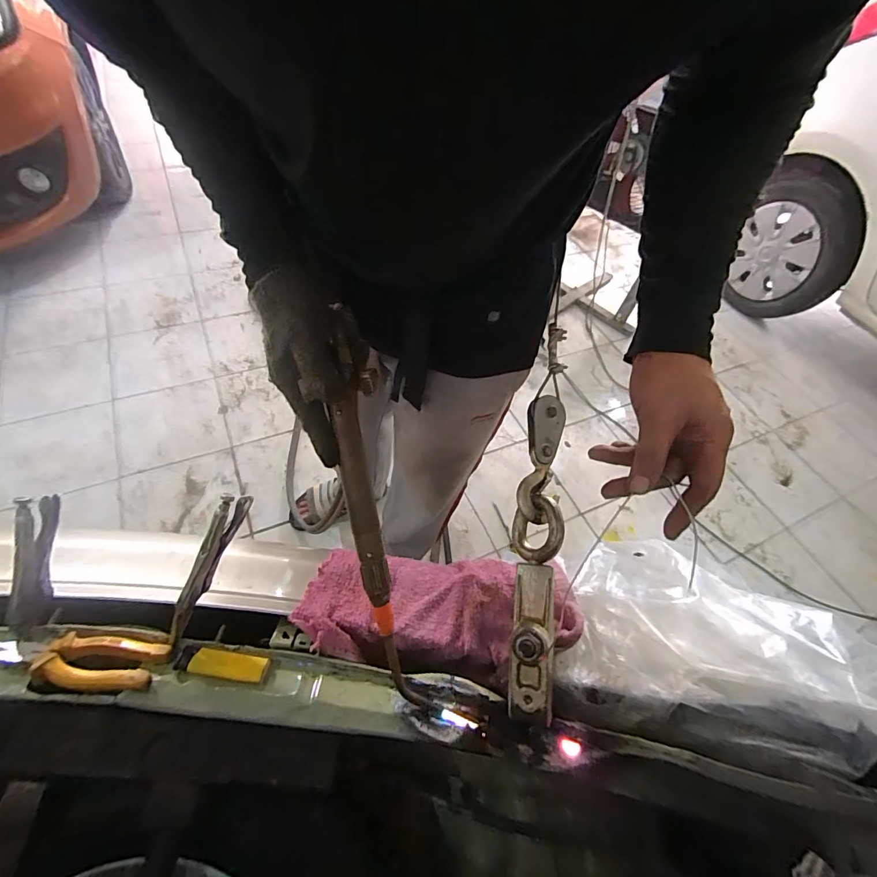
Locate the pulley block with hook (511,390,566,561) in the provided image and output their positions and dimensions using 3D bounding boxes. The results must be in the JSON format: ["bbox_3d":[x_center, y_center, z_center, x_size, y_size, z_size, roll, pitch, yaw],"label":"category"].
[{"bbox_3d":[0.110,0.040,0.466,0.042,0.044,0.177,8,76,0],"label":"pulley block with hook"}]

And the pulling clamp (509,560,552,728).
[{"bbox_3d":[0.086,0.181,0.397,0.037,0.051,0.132,9,54,-2],"label":"pulling clamp"}]

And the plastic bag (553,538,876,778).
[{"bbox_3d":[0.272,0.212,0.444,0.248,0.115,0.208,24,55,9],"label":"plastic bag"}]

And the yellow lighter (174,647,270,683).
[{"bbox_3d":[-0.199,0.208,0.400,0.081,0.009,0.022,10,54,-1],"label":"yellow lighter"}]

